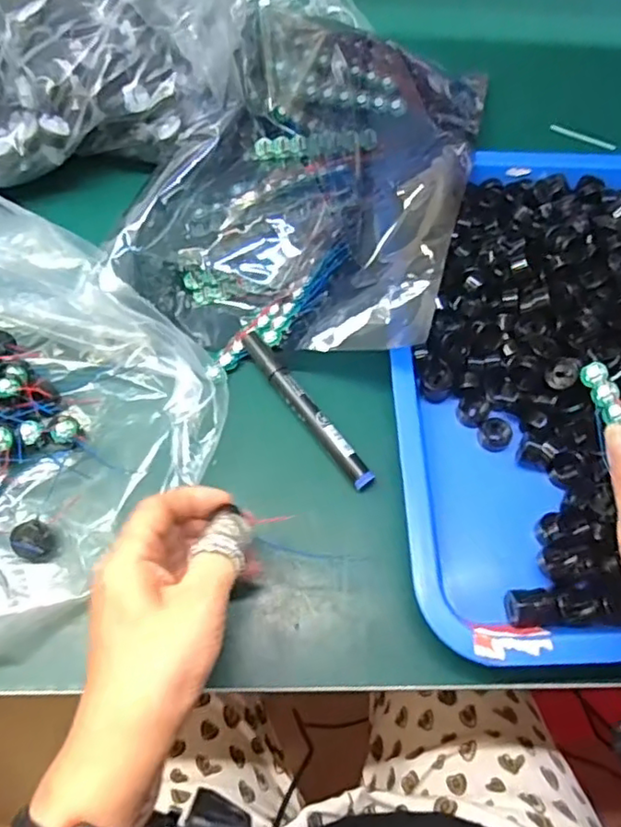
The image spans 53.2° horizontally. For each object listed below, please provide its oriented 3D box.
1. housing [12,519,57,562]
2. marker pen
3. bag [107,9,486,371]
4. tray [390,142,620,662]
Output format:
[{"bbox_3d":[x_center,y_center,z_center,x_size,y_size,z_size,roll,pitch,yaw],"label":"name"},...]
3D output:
[{"bbox_3d":[-0.166,0.078,0.376,0.026,0.016,0.021,30,67,10],"label":"housing"},{"bbox_3d":[-0.002,-0.003,0.420,0.015,0.016,0.131,-34,72,-17],"label":"marker pen"},{"bbox_3d":[0.005,-0.186,0.474,0.220,0.050,0.313,17,65,4],"label":"bag"},{"bbox_3d":[0.205,-0.039,0.426,0.300,0.056,0.389,0,65,-4],"label":"tray"}]

